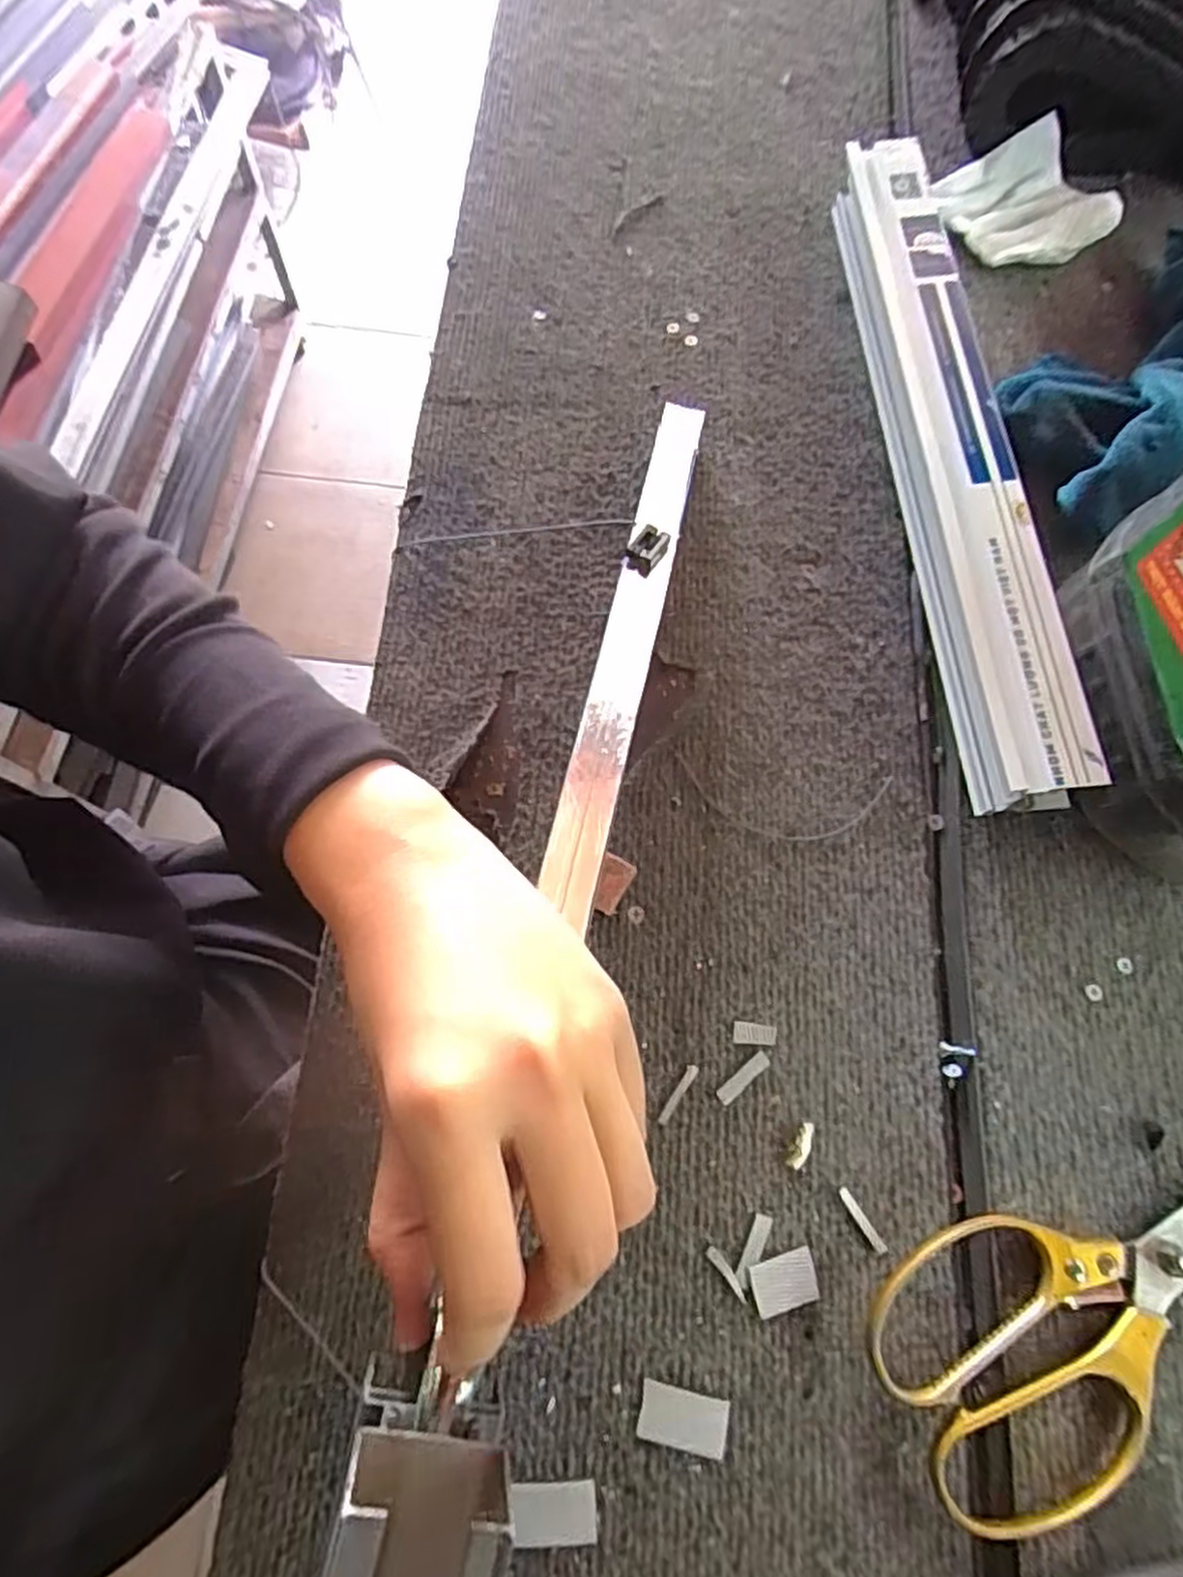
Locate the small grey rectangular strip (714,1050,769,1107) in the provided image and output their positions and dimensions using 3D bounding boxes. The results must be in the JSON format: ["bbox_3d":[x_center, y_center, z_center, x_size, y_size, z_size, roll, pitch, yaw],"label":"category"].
[{"bbox_3d":[0.060,0.113,0.301,0.025,0.004,0.007,-37,77,-12],"label":"small grey rectangular strip"}]

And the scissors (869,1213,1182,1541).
[{"bbox_3d":[0.194,0.180,0.278,0.191,0.013,0.087,-24,74,-8],"label":"scissors"}]

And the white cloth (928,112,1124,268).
[{"bbox_3d":[0.244,-0.331,0.432,0.089,0.026,0.075,-24,75,-8],"label":"white cloth"}]

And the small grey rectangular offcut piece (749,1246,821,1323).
[{"bbox_3d":[0.071,0.181,0.280,0.024,0.004,0.018,-16,74,-6],"label":"small grey rectangular offcut piece"}]

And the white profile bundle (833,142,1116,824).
[{"bbox_3d":[0.166,-0.167,0.371,0.043,0.044,0.366,-3,73,-2],"label":"white profile bundle"}]

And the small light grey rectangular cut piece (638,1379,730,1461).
[{"bbox_3d":[0.032,0.220,0.267,0.030,0.004,0.017,13,73,3],"label":"small light grey rectangular cut piece"}]

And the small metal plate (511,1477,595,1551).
[{"bbox_3d":[-0.013,0.244,0.258,0.028,0.004,0.017,0,66,-5],"label":"small metal plate"}]

